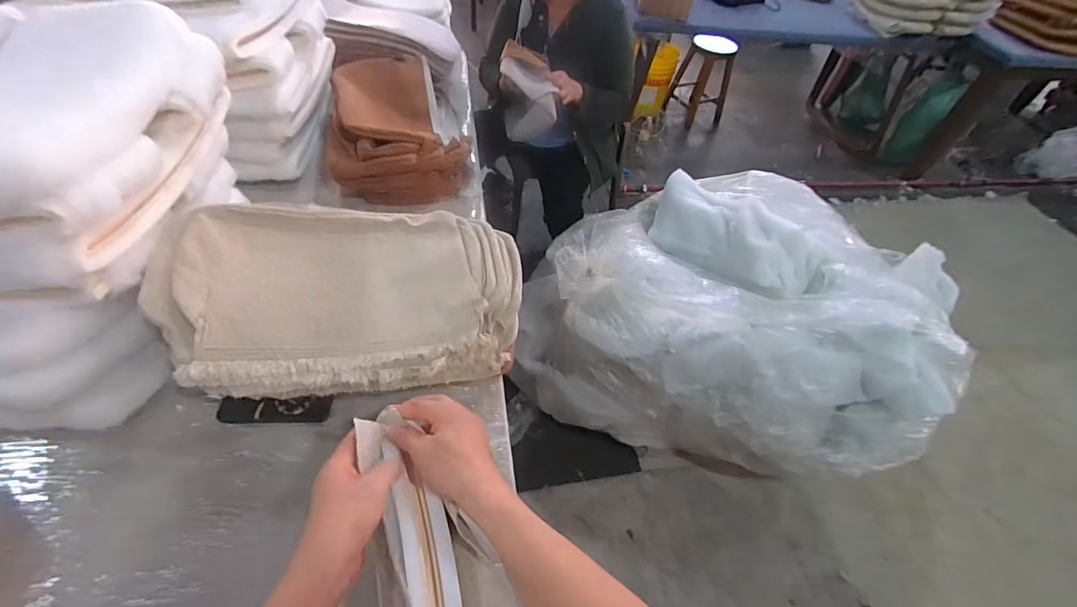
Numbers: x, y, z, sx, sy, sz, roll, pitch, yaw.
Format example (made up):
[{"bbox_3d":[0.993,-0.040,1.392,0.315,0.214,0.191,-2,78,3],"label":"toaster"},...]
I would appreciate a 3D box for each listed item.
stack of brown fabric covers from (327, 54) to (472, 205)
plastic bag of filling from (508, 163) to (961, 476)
[{"bbox_3d":[-0.339,-0.446,1.169,0.314,0.139,0.446,-4,51,-10],"label":"stack of brown fabric covers"},{"bbox_3d":[0.589,-0.022,1.561,1.154,0.531,0.998,17,50,8],"label":"plastic bag of filling"}]

